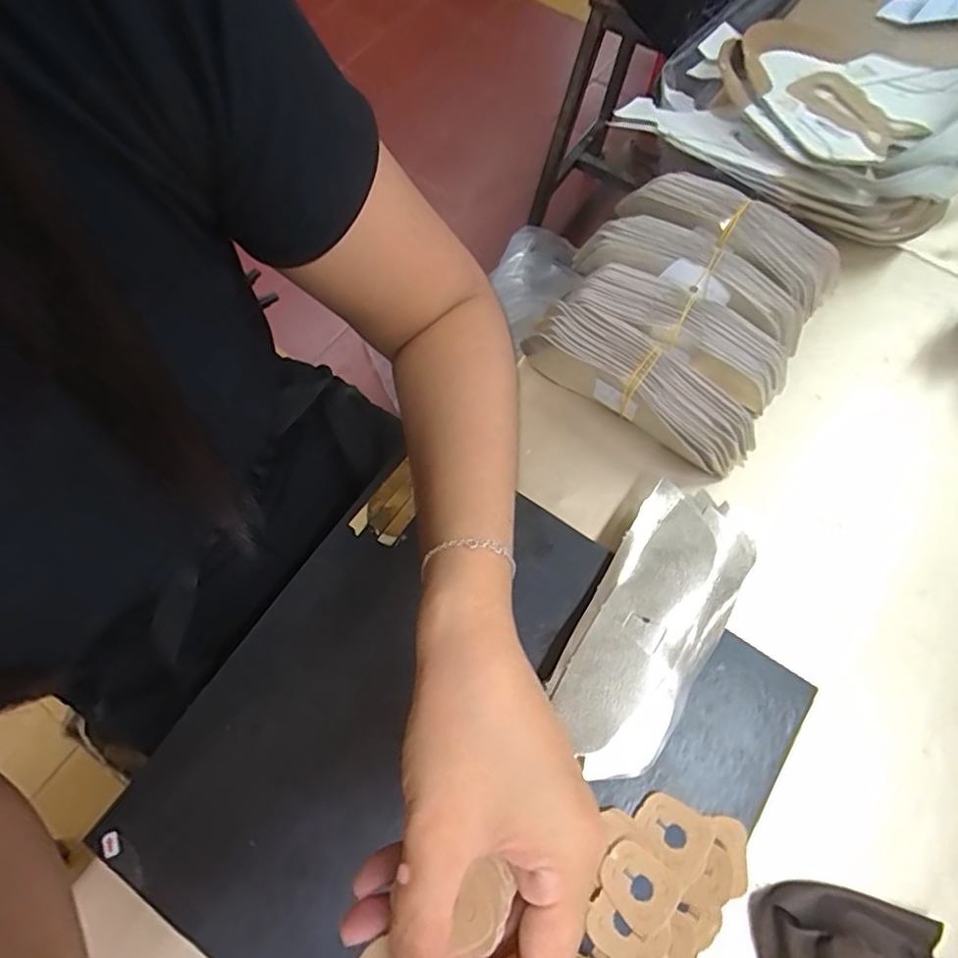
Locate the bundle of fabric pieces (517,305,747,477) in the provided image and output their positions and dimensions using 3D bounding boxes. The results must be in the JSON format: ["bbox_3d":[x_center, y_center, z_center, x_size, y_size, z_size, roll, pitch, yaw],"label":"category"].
[{"bbox_3d":[0.116,-0.066,0.419,0.171,0.057,0.045,36,72,15],"label":"bundle of fabric pieces"}]

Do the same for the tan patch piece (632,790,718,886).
[{"bbox_3d":[0.106,0.194,0.314,0.039,0.005,0.033,32,71,13],"label":"tan patch piece"}]

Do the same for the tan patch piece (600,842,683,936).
[{"bbox_3d":[0.084,0.214,0.302,0.037,0.007,0.033,37,73,15],"label":"tan patch piece"}]

